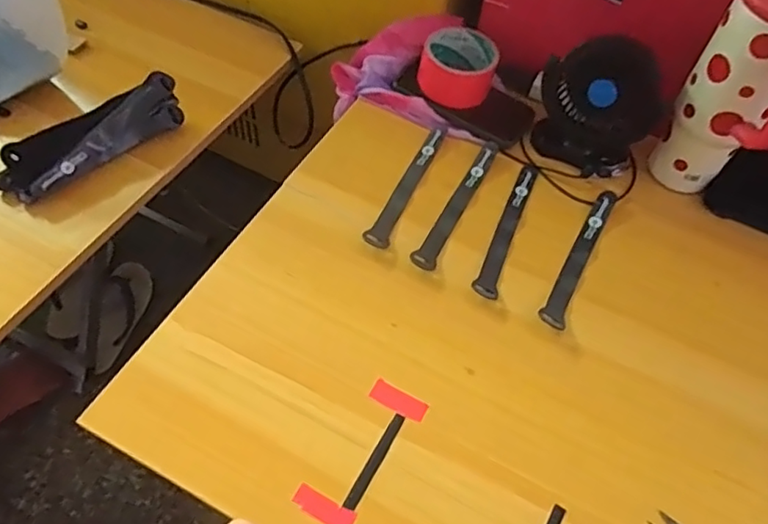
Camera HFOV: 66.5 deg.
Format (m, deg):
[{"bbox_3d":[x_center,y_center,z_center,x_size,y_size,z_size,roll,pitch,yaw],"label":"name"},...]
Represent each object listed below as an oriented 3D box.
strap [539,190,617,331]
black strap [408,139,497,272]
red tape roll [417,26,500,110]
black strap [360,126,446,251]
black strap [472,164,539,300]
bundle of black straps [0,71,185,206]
[{"bbox_3d":[0.197,-0.007,0.587,0.023,0.007,0.184,26,58,12],"label":"strap"},{"bbox_3d":[0.079,-0.065,0.617,0.024,0.008,0.195,24,58,11],"label":"black strap"},{"bbox_3d":[0.086,-0.226,0.679,0.084,0.044,0.084,2,56,-3],"label":"red tape roll"},{"bbox_3d":[0.027,-0.087,0.630,0.023,0.006,0.192,21,57,9],"label":"black strap"},{"bbox_3d":[0.129,-0.038,0.606,0.023,0.006,0.187,20,57,9],"label":"black strap"},{"bbox_3d":[-0.325,-0.134,0.659,0.215,0.065,0.059,-32,64,-23],"label":"bundle of black straps"}]

